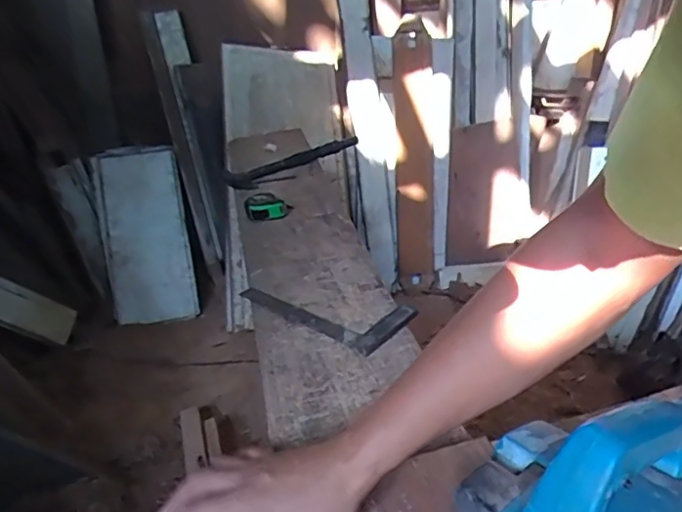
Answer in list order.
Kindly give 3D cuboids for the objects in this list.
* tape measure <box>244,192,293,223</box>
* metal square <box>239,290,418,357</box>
[{"bbox_3d":[-0.140,-0.098,1.087,0.088,0.035,0.071,-9,29,-9],"label":"tape measure"},{"bbox_3d":[-0.022,0.070,0.808,0.244,0.012,0.105,19,39,38],"label":"metal square"}]

